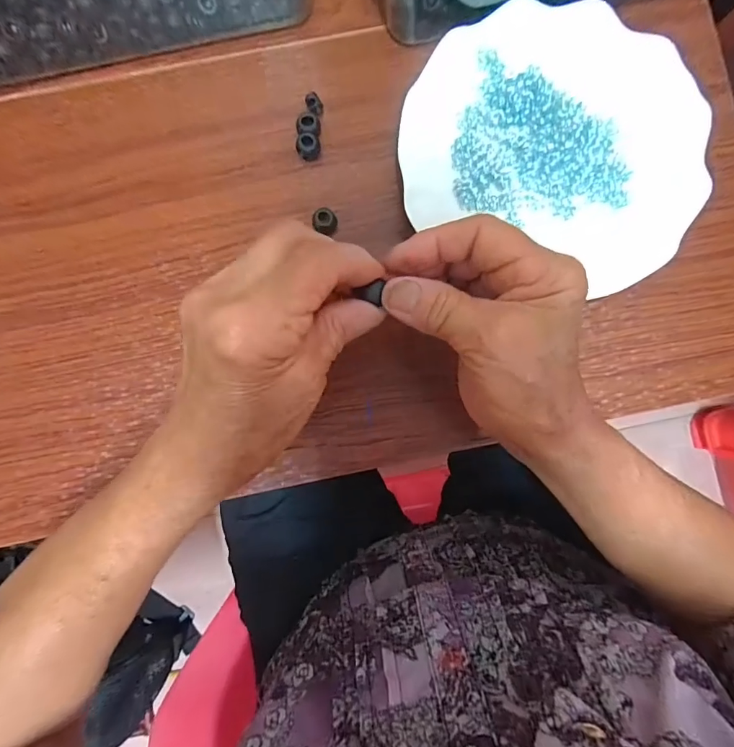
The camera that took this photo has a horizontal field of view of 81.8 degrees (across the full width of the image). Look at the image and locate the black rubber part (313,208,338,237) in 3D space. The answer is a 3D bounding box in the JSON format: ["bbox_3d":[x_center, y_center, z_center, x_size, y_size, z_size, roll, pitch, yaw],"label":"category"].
[{"bbox_3d":[-0.027,-0.098,0.272,0.014,0.013,0.013,0,85,-1],"label":"black rubber part"}]

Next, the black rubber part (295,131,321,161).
[{"bbox_3d":[-0.038,-0.148,0.276,0.015,0.012,0.014,0,85,-1],"label":"black rubber part"}]

